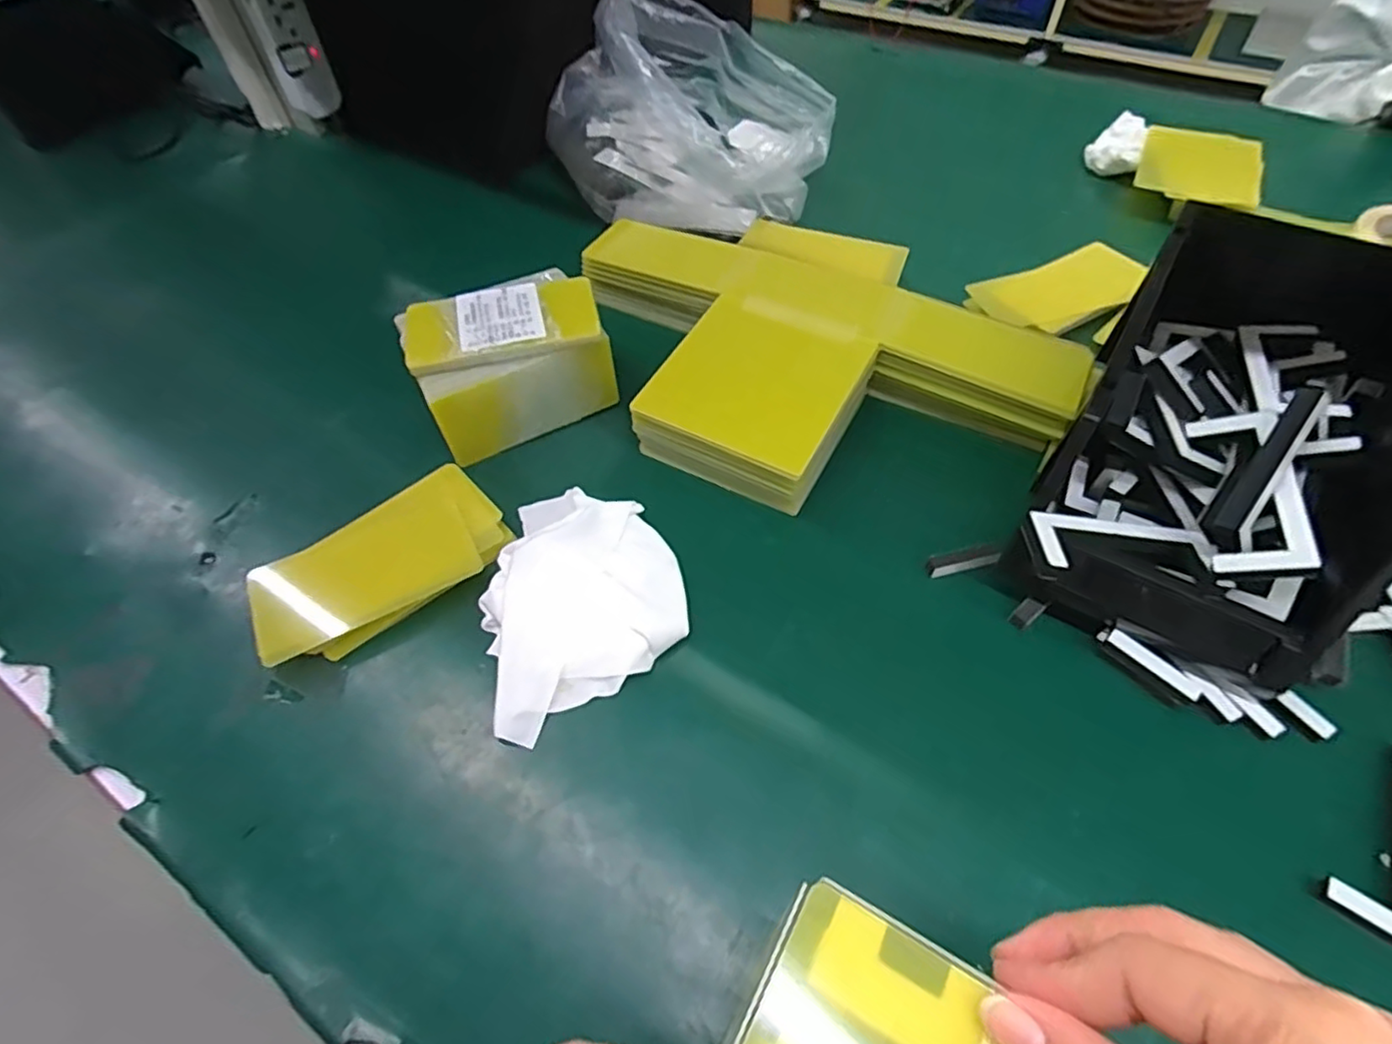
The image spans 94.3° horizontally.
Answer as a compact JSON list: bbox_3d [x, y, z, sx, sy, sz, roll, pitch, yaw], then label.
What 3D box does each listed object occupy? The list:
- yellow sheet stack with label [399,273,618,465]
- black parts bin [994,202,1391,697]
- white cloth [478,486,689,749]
[{"bbox_3d":[-0.143,-0.121,0.504,0.137,0.099,0.087,-28,58,-16],"label":"yellow sheet stack with label"},{"bbox_3d":[0.325,-0.057,0.399,0.157,0.131,0.301,28,61,20],"label":"black parts bin"},{"bbox_3d":[-0.075,0.042,0.417,0.122,0.025,0.161,-15,56,-8],"label":"white cloth"}]

